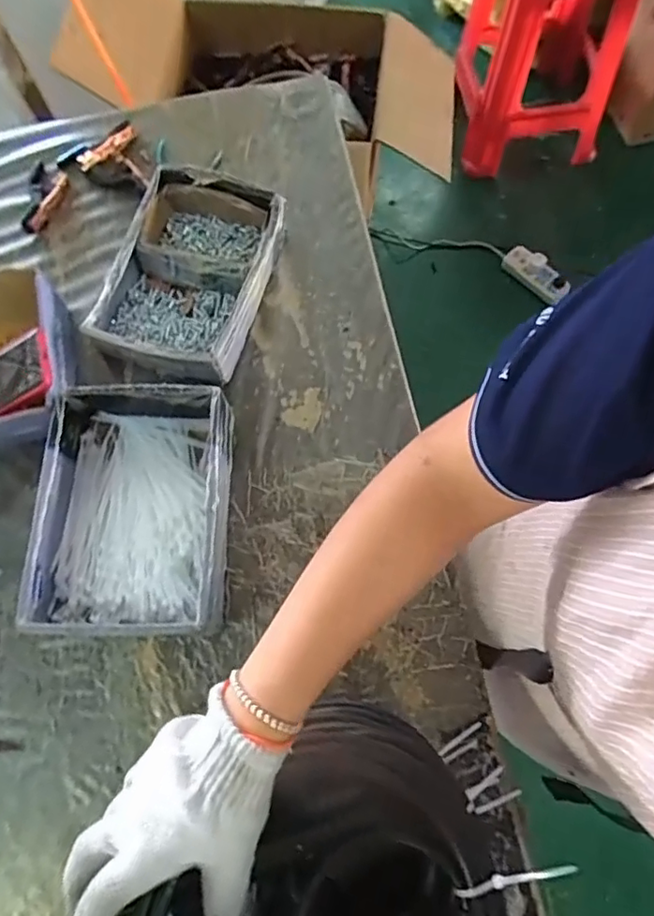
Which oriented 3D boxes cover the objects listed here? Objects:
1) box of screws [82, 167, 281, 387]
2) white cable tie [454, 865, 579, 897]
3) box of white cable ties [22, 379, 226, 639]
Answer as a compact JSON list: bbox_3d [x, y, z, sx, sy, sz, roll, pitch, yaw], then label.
[{"bbox_3d":[-0.165,-0.228,0.704,0.176,0.066,0.254,15,71,6],"label":"box of screws"},{"bbox_3d":[0.124,0.280,0.376,0.081,0.011,0.007,-20,70,10],"label":"white cable tie"},{"bbox_3d":[-0.198,0.053,0.599,0.190,0.069,0.251,1,70,1],"label":"box of white cable ties"}]

